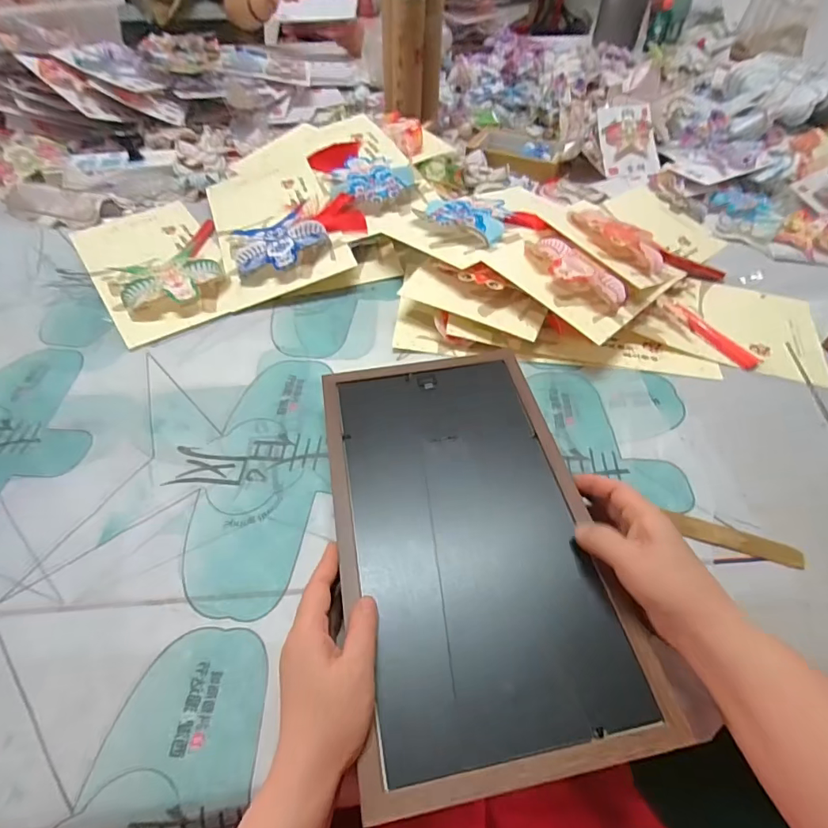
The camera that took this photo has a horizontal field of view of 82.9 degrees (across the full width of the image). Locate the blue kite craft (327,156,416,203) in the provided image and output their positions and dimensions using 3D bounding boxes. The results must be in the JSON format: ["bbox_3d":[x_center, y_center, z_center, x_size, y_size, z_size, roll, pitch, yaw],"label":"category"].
[{"bbox_3d":[-0.068,-0.362,0.720,0.116,0.020,0.117,13,51,9],"label":"blue kite craft"}]

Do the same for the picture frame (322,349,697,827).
[{"bbox_3d":[0.038,0.079,0.378,0.196,0.012,0.346,-8,51,-7],"label":"picture frame"}]

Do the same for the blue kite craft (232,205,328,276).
[{"bbox_3d":[-0.188,-0.239,0.659,0.127,0.044,0.148,-17,53,-14],"label":"blue kite craft"}]

